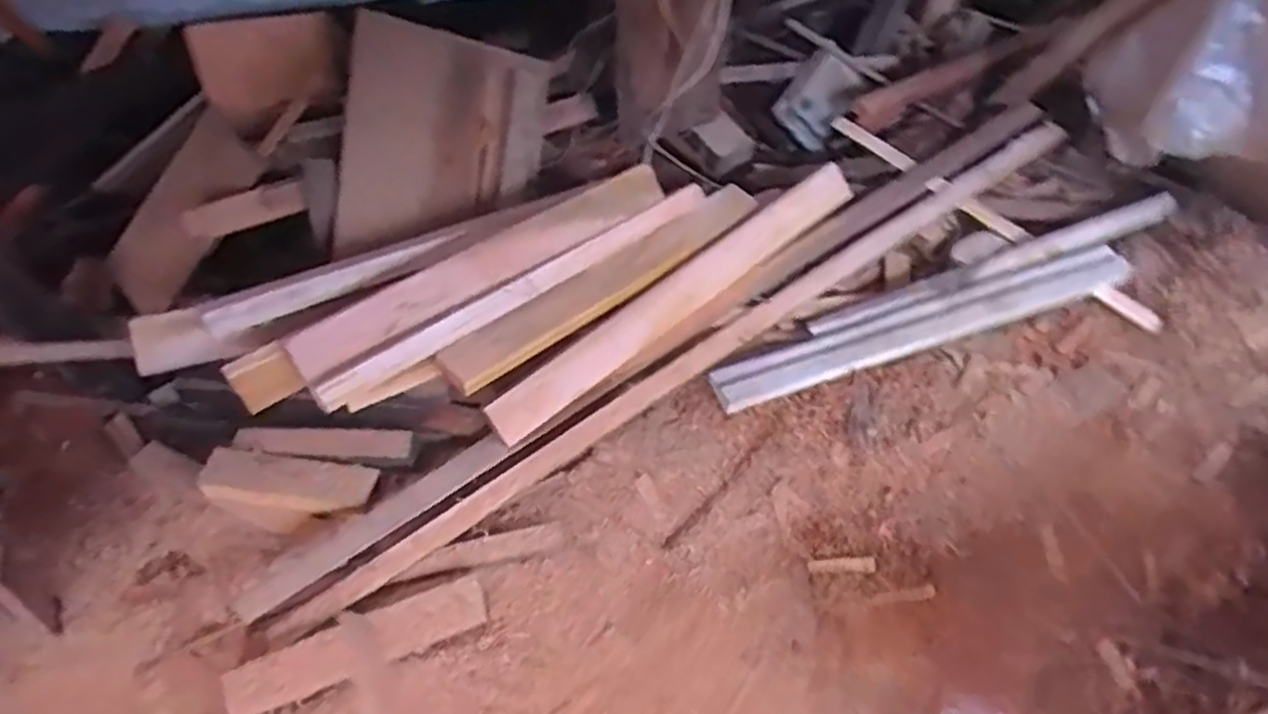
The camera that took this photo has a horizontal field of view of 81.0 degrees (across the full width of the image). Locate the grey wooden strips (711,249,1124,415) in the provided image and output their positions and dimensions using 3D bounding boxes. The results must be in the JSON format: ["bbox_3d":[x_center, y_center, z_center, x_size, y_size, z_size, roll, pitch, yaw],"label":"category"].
[{"bbox_3d":[0.670,-0.074,1.679,1.048,0.049,0.129,-17,54,-11],"label":"grey wooden strips"}]

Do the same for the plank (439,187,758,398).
[{"bbox_3d":[-0.033,-0.166,1.573,0.819,0.033,0.105,-34,100,-25],"label":"plank"}]

